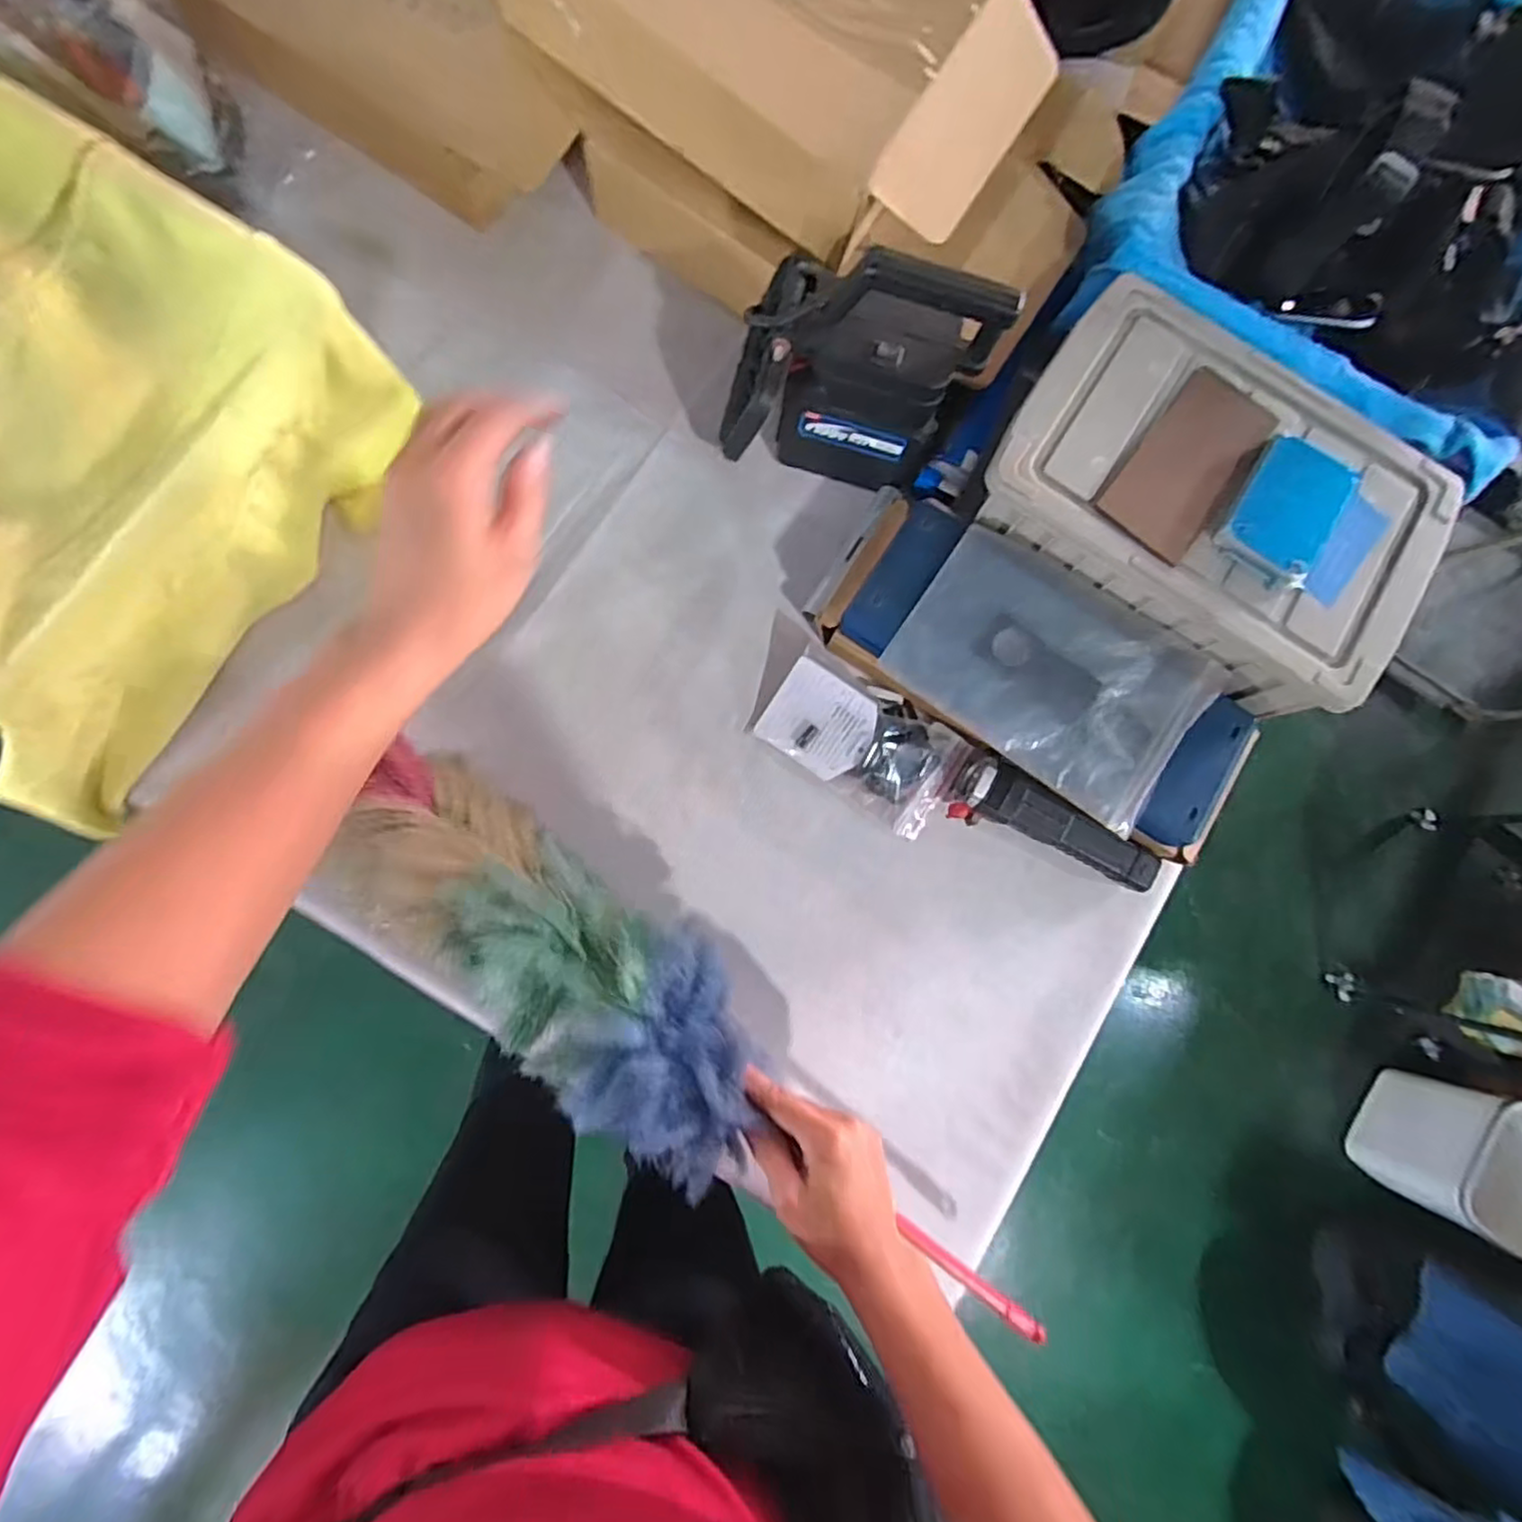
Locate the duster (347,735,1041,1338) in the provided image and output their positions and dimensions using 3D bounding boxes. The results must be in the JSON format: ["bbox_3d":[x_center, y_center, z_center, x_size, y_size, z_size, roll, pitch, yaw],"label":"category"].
[{"bbox_3d":[-0.054,0.195,0.454,0.533,0.117,0.126,42,81,1],"label":"duster"}]

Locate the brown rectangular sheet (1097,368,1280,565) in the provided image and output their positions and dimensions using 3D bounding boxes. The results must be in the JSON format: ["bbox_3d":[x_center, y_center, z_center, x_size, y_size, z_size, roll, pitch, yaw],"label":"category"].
[{"bbox_3d":[0.299,-0.208,0.478,0.068,0.013,0.151,38,81,-1],"label":"brown rectangular sheet"}]

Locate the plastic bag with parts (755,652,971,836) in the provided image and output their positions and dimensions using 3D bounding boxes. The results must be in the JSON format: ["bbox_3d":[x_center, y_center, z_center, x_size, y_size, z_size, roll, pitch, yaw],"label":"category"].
[{"bbox_3d":[0.080,-0.014,0.536,0.152,0.030,0.086,35,99,-5],"label":"plastic bag with parts"}]

